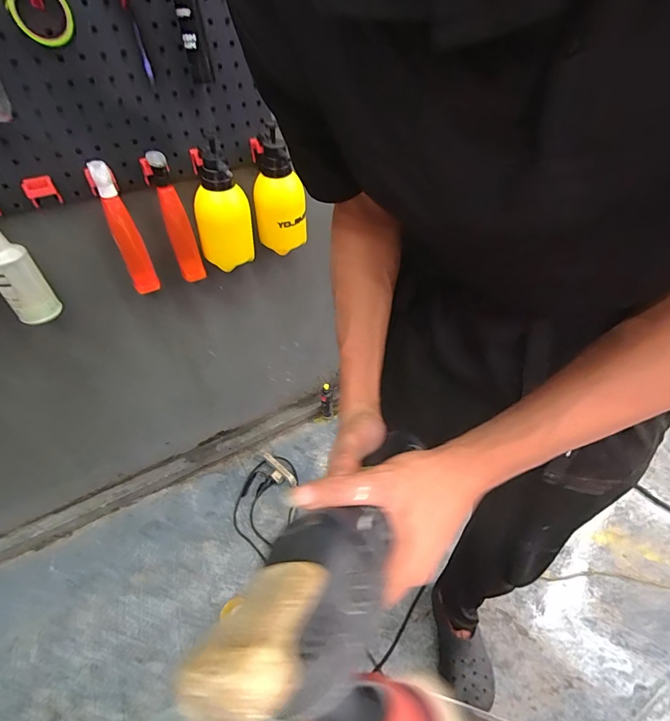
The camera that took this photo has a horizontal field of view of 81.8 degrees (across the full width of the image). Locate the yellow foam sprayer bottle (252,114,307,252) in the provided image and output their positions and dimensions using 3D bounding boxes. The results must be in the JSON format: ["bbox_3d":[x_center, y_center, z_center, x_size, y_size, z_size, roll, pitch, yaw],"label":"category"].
[{"bbox_3d":[-0.148,-0.421,0.985,0.114,0.267,0.099,13,42,23],"label":"yellow foam sprayer bottle"}]

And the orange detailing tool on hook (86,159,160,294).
[{"bbox_3d":[-0.471,-0.288,0.873,0.051,0.286,0.034,-16,39,-12],"label":"orange detailing tool on hook"}]

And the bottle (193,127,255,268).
[{"bbox_3d":[-0.271,-0.362,0.936,0.116,0.268,0.091,5,40,15],"label":"bottle"}]

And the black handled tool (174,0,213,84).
[{"bbox_3d":[-0.283,-0.667,0.748,0.041,0.205,0.039,-15,39,-11],"label":"black handled tool"}]

